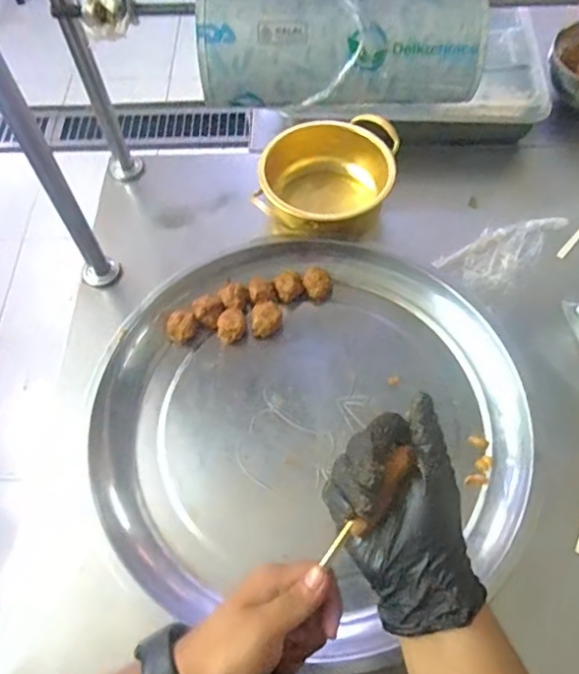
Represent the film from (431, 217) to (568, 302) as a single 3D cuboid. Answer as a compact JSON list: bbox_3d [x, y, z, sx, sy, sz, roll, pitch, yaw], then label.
[{"bbox_3d":[0.285,-0.119,0.762,0.170,0.014,0.086,-39,66,-18],"label":"film"}]

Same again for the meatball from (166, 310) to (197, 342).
[{"bbox_3d":[-0.131,-0.012,0.699,0.035,0.027,0.031,-21,62,-9],"label":"meatball"}]

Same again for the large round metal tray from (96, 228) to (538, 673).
[{"bbox_3d":[0.023,0.087,0.638,0.443,0.073,0.455,-1,60,2],"label":"large round metal tray"}]

